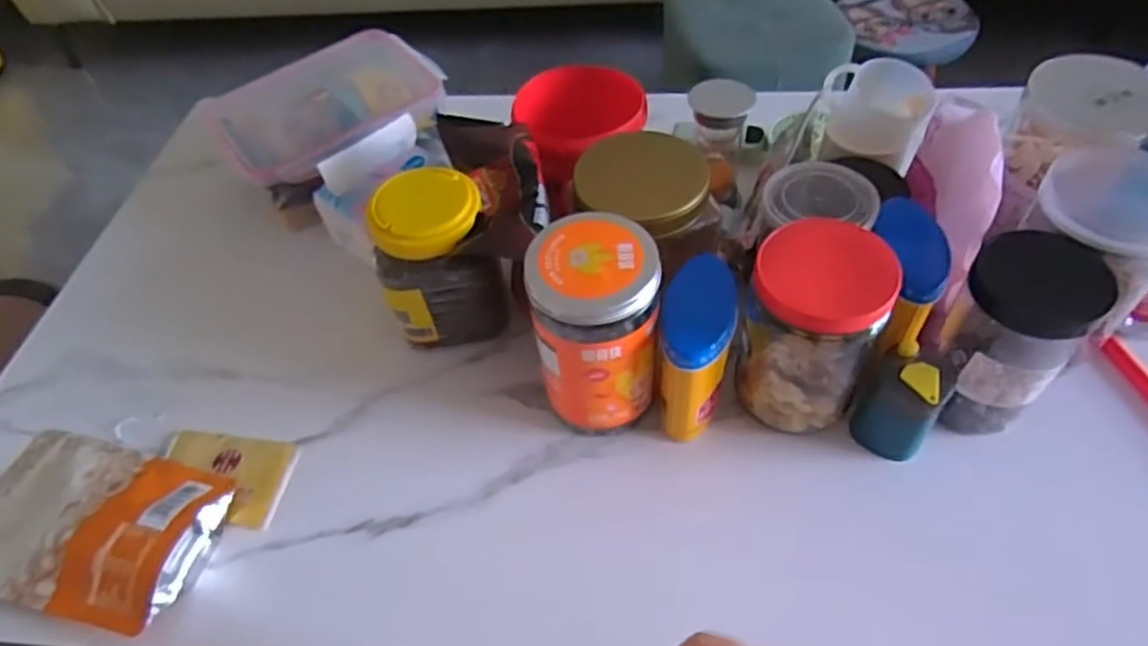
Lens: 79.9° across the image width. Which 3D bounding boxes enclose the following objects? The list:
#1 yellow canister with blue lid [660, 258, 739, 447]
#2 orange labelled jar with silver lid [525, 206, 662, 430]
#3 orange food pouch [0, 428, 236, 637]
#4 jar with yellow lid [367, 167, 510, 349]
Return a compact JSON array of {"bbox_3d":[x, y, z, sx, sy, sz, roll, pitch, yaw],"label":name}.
[{"bbox_3d":[0.096,0.025,0.544,0.055,0.135,0.084,6,53,10],"label":"yellow canister with blue lid"},{"bbox_3d":[0.017,0.009,0.541,0.091,0.169,0.091,-3,52,3],"label":"orange labelled jar with silver lid"},{"bbox_3d":[-0.399,0.157,0.552,0.219,0.039,0.135,9,53,12],"label":"orange food pouch"},{"bbox_3d":[-0.122,-0.054,0.624,0.102,0.146,0.092,-11,52,-3],"label":"jar with yellow lid"}]

